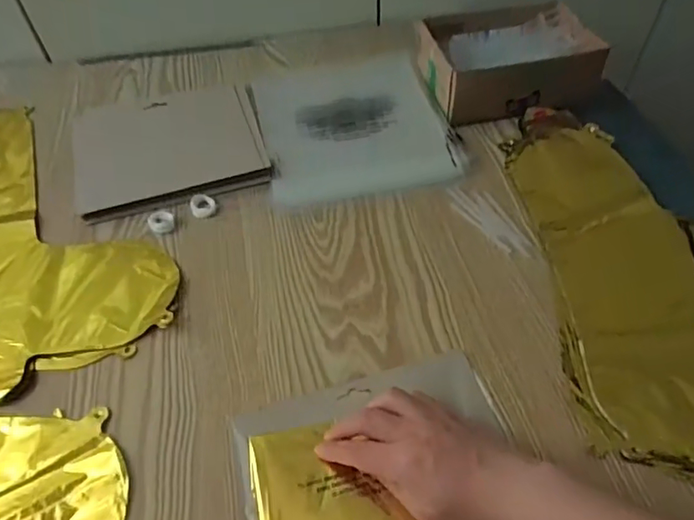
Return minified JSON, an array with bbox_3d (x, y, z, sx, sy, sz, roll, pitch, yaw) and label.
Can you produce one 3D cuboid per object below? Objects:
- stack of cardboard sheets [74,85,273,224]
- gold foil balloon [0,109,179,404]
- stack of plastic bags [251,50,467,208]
[{"bbox_3d":[-0.199,-0.134,0.599,0.202,0.010,0.189,-15,52,-9],"label":"stack of cardboard sheets"},{"bbox_3d":[-0.346,-0.039,0.538,0.232,0.009,0.408,-26,55,-18],"label":"gold foil balloon"},{"bbox_3d":[0.003,-0.166,0.626,0.202,0.012,0.244,-11,52,-6],"label":"stack of plastic bags"}]

